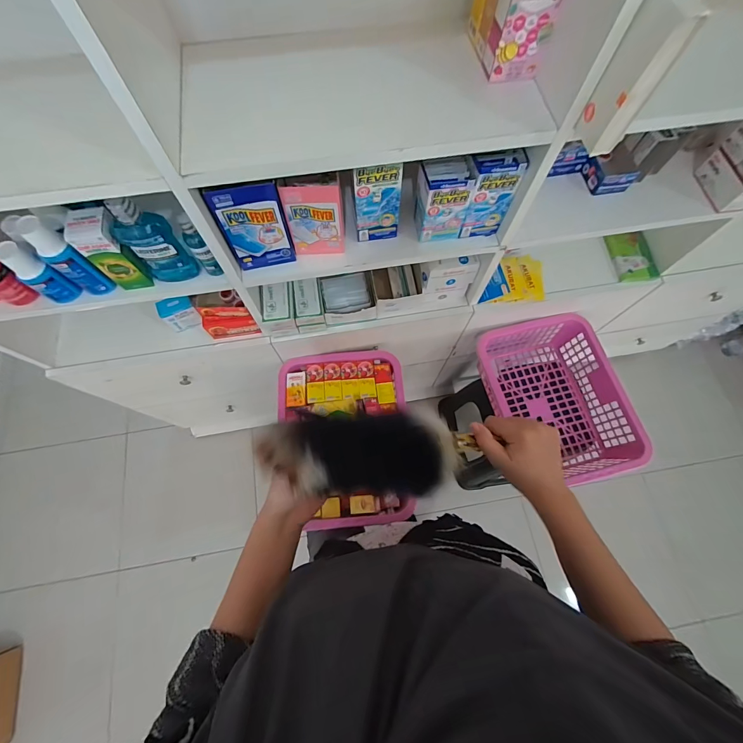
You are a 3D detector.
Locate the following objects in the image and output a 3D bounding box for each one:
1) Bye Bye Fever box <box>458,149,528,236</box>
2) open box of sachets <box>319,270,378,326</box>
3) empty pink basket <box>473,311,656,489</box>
[{"bbox_3d":[0.195,-0.297,0.597,0.076,0.139,0.047,-5,70,-2],"label":"Bye Bye Fever box"},{"bbox_3d":[-0.055,-0.177,0.817,0.117,0.064,0.117,-11,70,-4],"label":"open box of sachets"},{"bbox_3d":[0.462,0.070,0.936,0.300,0.156,0.411,-10,70,-4],"label":"empty pink basket"}]

